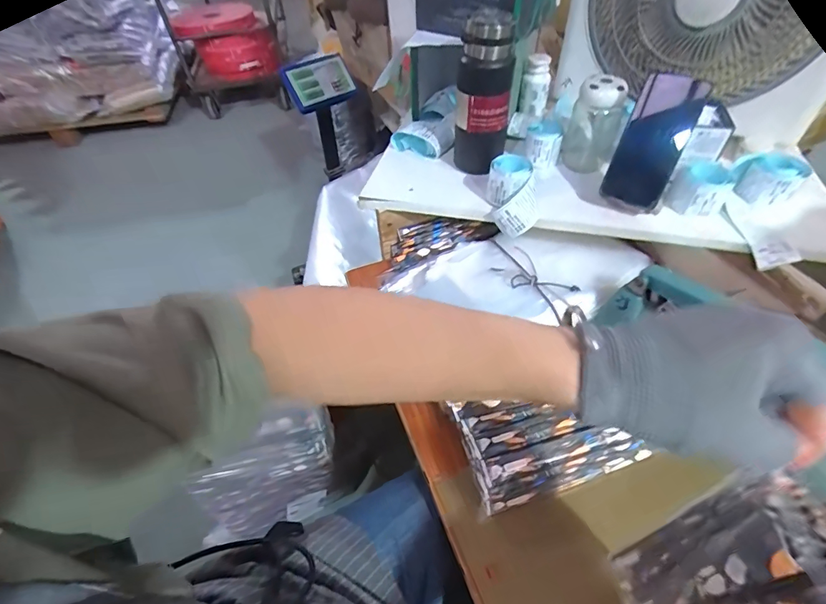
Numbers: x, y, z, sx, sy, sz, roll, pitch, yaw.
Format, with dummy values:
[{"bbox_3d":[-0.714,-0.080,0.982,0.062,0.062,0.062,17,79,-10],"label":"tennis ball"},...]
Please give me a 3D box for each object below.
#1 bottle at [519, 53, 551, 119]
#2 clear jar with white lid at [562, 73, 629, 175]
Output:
[{"bbox_3d":[0.221,-0.386,0.753,0.045,0.091,0.040,9,50,10],"label":"bottle"},{"bbox_3d":[0.288,-0.280,0.661,0.080,0.144,0.084,19,52,18],"label":"clear jar with white lid"}]

